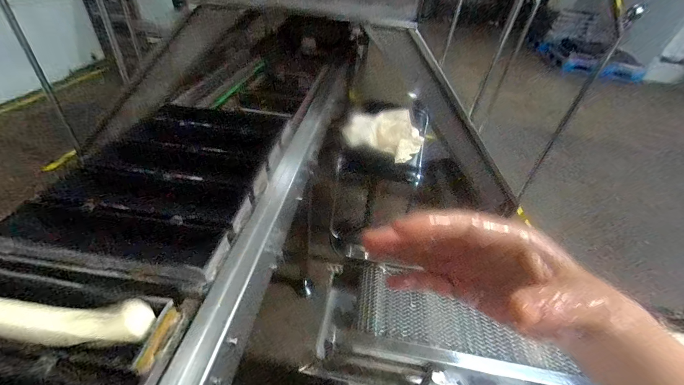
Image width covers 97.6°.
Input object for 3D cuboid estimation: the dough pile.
[{"bbox_3d":[0.178,-0.265,1.297,0.331,0.142,0.188,31,46,25],"label":"dough pile"}]

